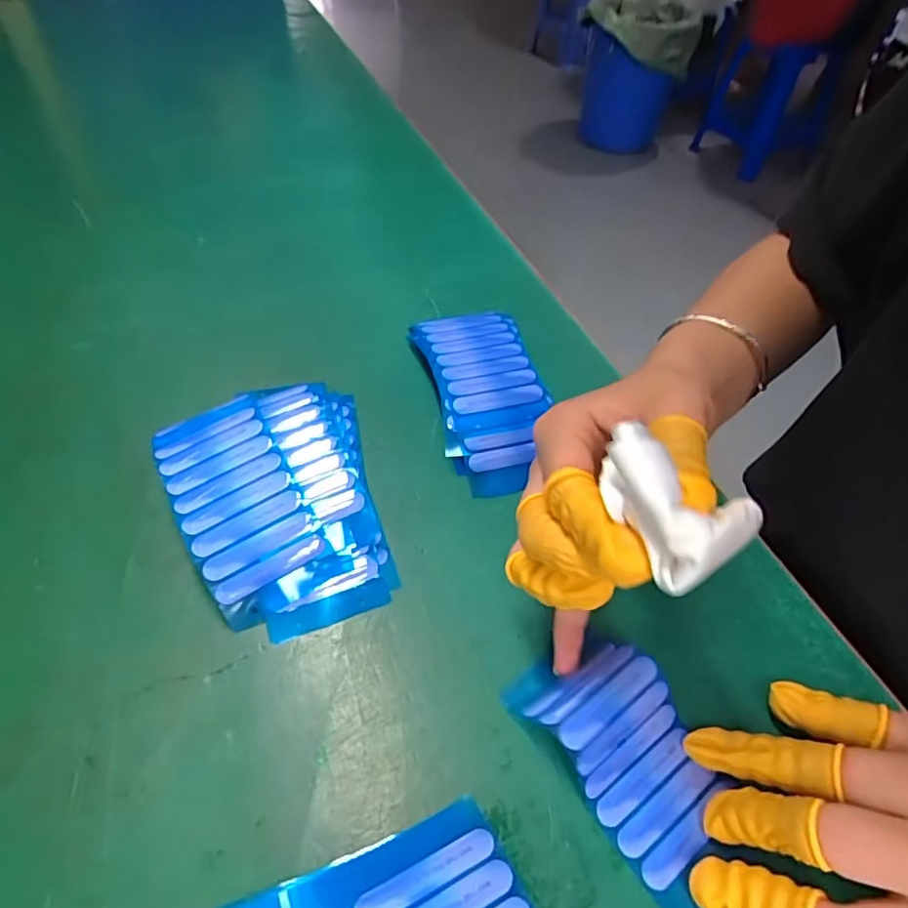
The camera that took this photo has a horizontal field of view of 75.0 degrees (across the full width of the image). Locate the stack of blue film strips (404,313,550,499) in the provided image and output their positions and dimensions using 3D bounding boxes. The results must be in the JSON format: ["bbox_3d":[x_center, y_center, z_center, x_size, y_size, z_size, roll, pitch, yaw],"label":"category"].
[{"bbox_3d":[0.019,-0.036,0.350,0.059,0.031,0.121,-10,52,-11],"label":"stack of blue film strips"}]

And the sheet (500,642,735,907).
[{"bbox_3d":[0.070,0.114,0.232,0.054,0.023,0.094,-31,58,-25],"label":"sheet"}]

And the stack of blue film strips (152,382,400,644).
[{"bbox_3d":[-0.087,0.016,0.296,0.098,0.036,0.140,-17,53,-16],"label":"stack of blue film strips"}]

